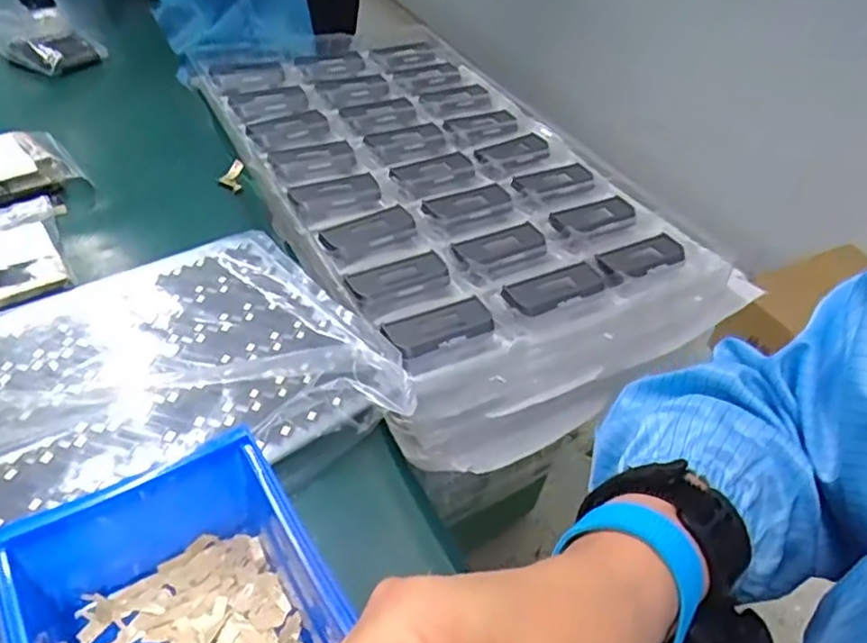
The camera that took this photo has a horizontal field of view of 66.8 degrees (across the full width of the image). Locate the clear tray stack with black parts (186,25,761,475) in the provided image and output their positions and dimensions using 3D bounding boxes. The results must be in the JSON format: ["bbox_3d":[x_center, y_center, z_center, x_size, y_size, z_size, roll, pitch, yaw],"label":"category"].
[{"bbox_3d":[-0.008,-0.120,0.612,0.314,0.075,0.515,-23,51,-26],"label":"clear tray stack with black parts"}]

